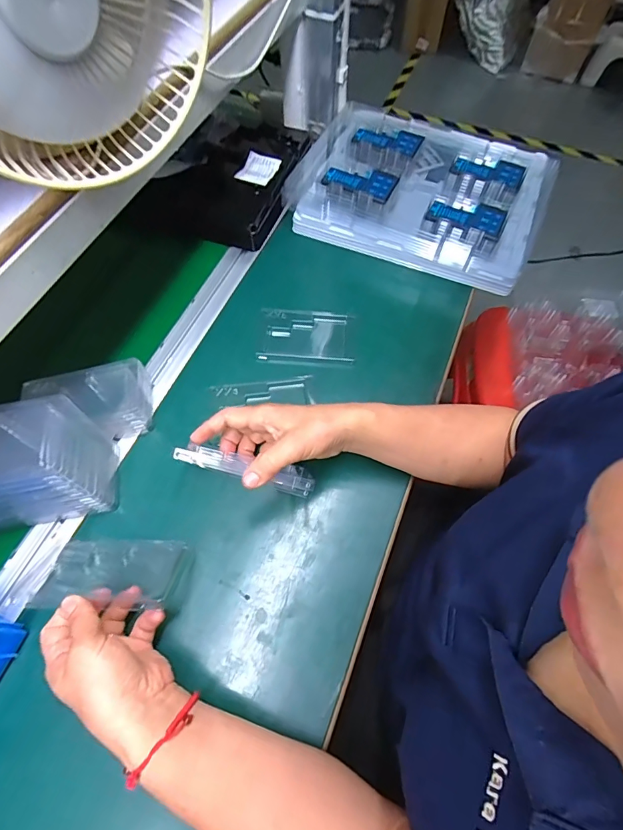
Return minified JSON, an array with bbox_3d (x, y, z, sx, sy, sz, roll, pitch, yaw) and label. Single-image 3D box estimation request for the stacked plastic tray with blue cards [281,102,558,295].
[{"bbox_3d":[0.145,-0.347,0.641,0.383,0.068,0.264,22,65,11],"label":"stacked plastic tray with blue cards"}]

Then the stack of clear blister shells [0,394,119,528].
[{"bbox_3d":[-0.274,0.050,0.408,0.133,0.112,0.082,-10,63,-5],"label":"stack of clear blister shells"}]

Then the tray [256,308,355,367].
[{"bbox_3d":[-0.007,-0.099,0.544,0.113,0.015,0.081,5,63,2],"label":"tray"}]

